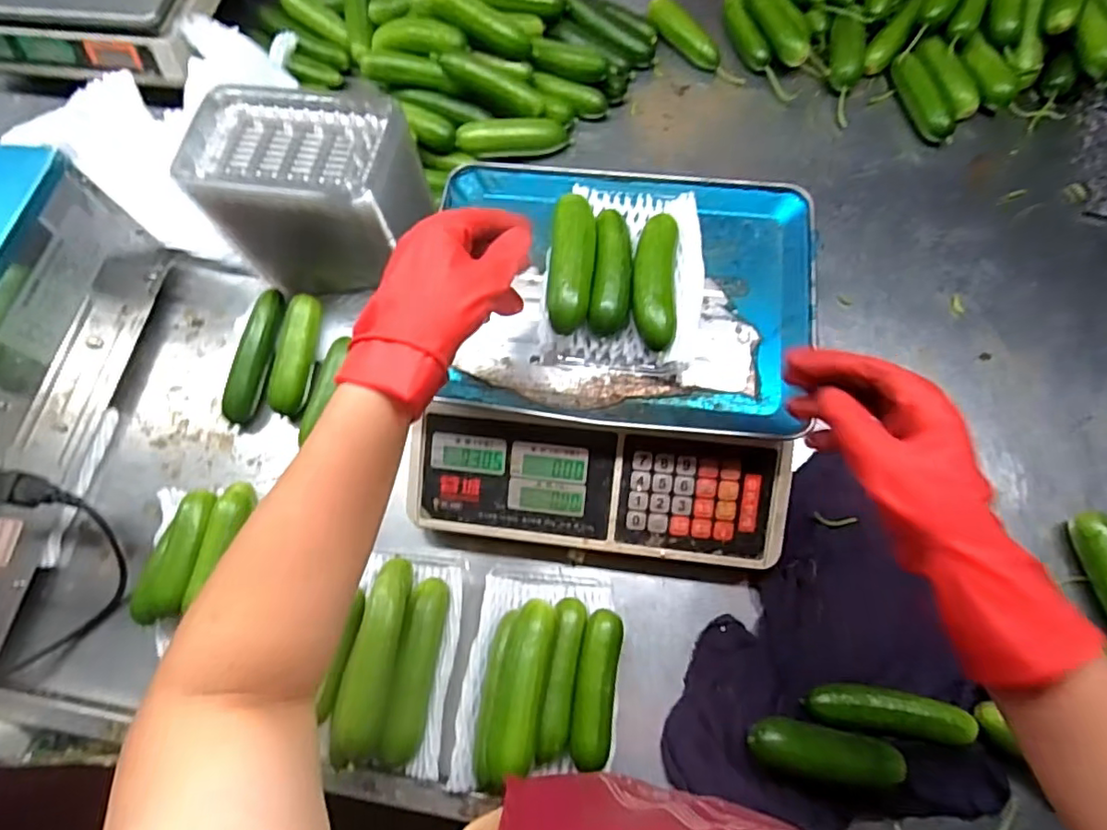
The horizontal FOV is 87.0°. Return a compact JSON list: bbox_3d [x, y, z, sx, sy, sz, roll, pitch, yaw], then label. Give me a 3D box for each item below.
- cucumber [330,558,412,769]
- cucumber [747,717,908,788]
[{"bbox_3d":[-0.141,0.188,0.453,0.039,0.034,0.148,6,70,5],"label":"cucumber"},{"bbox_3d":[0.196,0.240,0.414,0.122,0.031,0.033,16,70,-7],"label":"cucumber"}]

